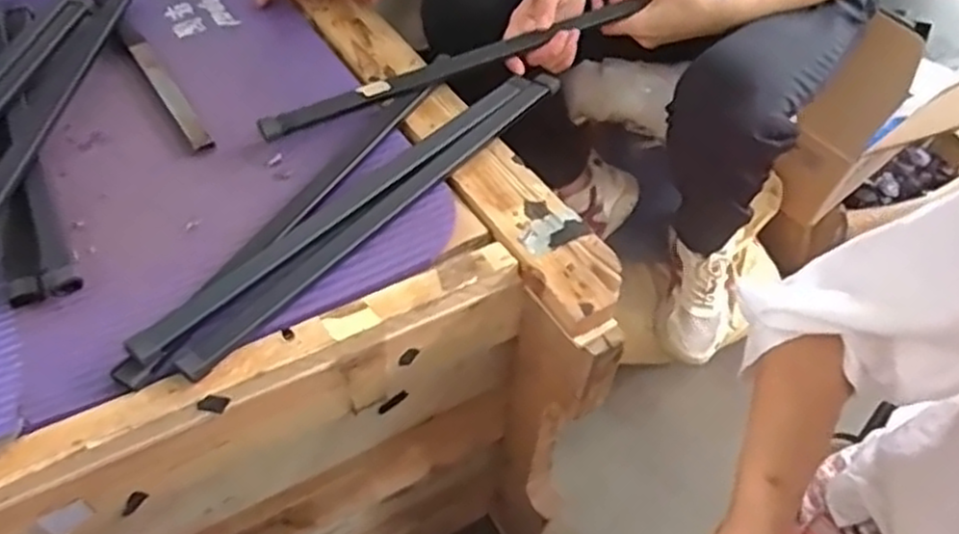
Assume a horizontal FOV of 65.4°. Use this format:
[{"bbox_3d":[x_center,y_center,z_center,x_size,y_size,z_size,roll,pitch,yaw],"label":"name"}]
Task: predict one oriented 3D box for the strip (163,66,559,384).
[{"bbox_3d":[-0.068,-0.057,0.641,0.024,0.013,0.442,32,55,22],"label":"strip"}]

